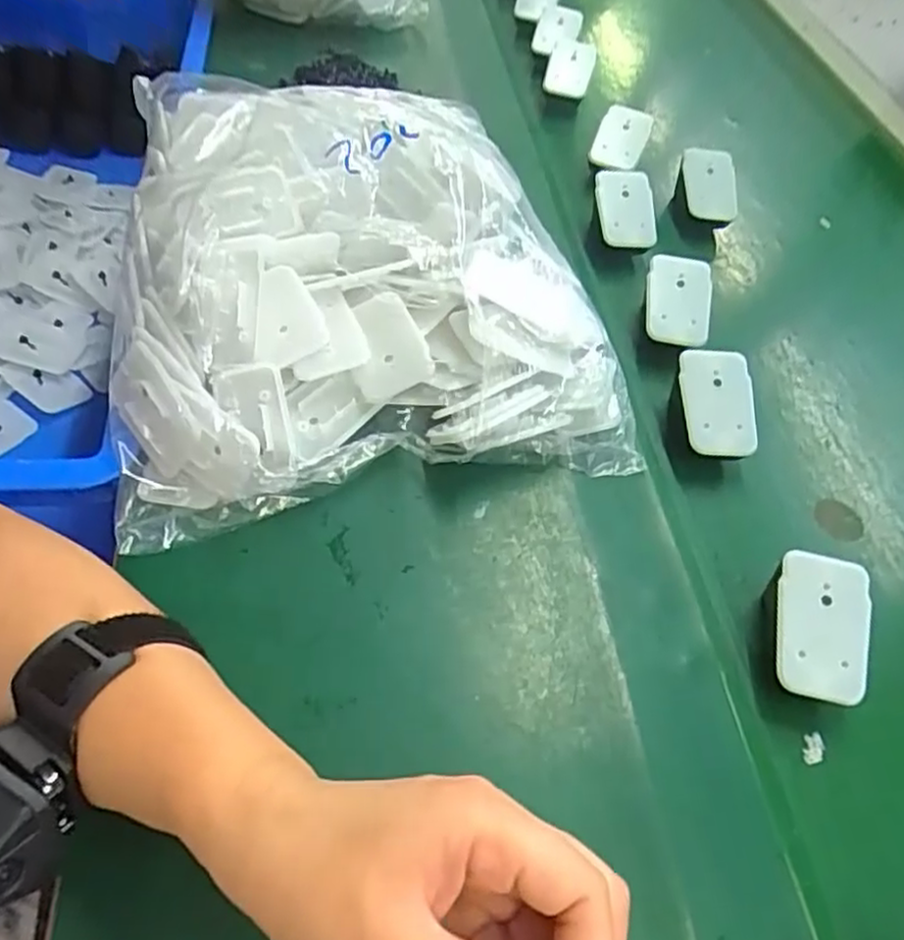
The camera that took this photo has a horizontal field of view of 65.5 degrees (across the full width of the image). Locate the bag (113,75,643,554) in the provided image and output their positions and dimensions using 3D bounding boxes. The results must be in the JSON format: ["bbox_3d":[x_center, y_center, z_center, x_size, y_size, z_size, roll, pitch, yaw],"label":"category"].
[{"bbox_3d":[-0.058,-0.122,0.437,0.285,0.109,0.277,-7,56,-14],"label":"bag"}]

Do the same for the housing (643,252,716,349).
[{"bbox_3d":[0.156,-0.116,0.481,0.047,0.013,0.063,12,83,-2],"label":"housing"}]

